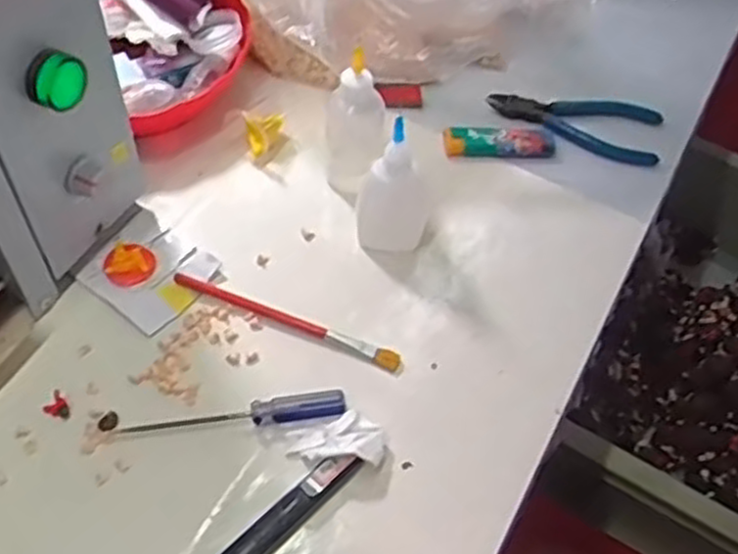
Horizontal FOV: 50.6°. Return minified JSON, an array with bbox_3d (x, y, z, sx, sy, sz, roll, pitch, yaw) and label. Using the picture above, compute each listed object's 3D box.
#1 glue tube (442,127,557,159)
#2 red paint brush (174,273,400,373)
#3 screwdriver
[{"bbox_3d":[0.094,-0.099,0.566,0.078,0.015,0.025,-2,57,-5],"label":"glue tube"},{"bbox_3d":[-0.051,0.026,0.468,0.145,0.006,0.010,20,58,9],"label":"red paint brush"},{"bbox_3d":[-0.073,0.076,0.426,0.120,0.008,0.016,-7,58,-8],"label":"screwdriver"}]

